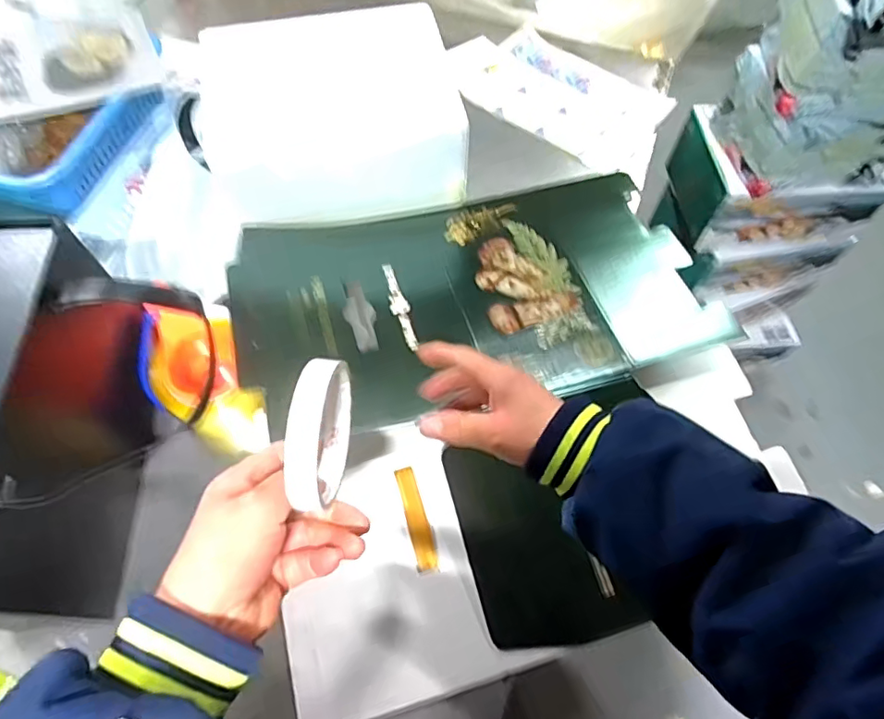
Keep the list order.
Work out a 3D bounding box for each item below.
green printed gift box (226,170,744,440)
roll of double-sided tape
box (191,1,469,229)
[{"bbox_3d":[0.042,-0.082,0.661,0.542,0.047,0.294,-10,58,-11],"label":"green printed gift box"},{"bbox_3d":[-0.069,0.043,0.314,0.017,0.082,0.086,4,62,1],"label":"roll of double-sided tape"},{"bbox_3d":[-0.139,-0.312,0.696,0.298,0.129,0.228,-11,63,-7],"label":"box"}]

